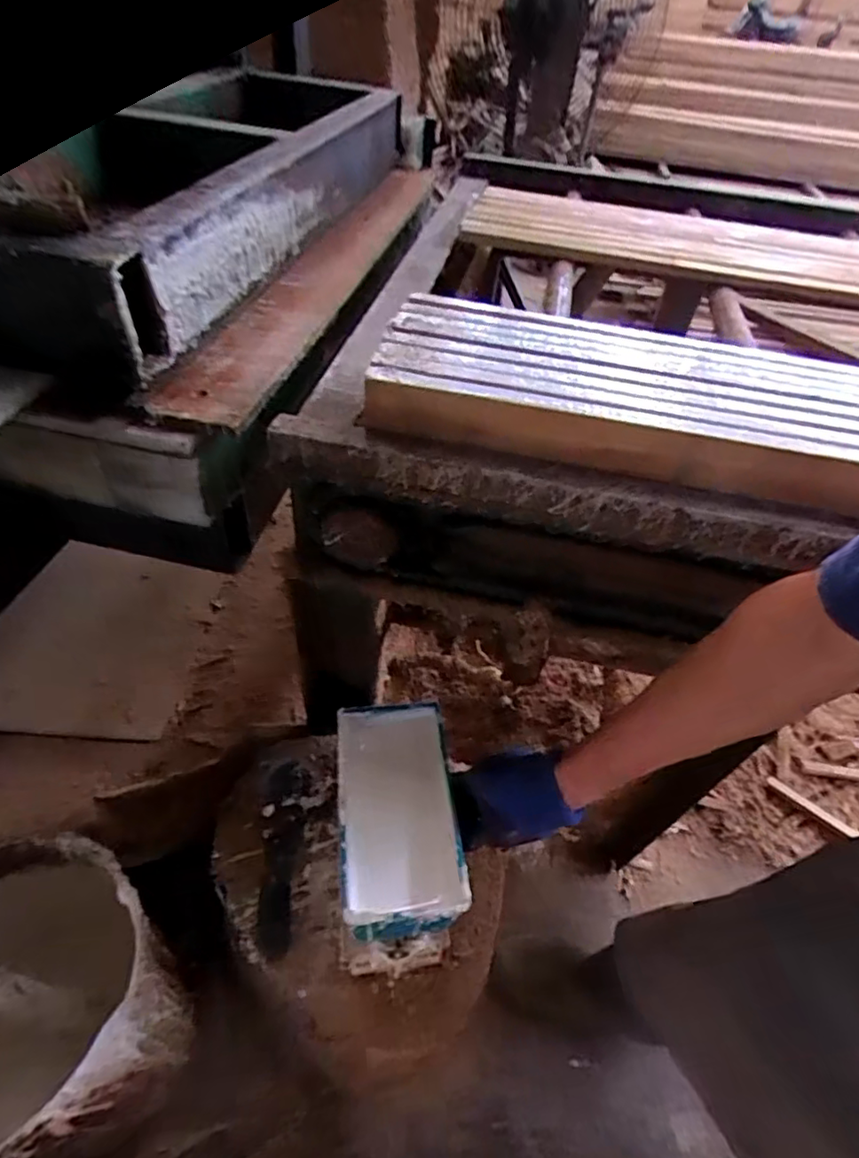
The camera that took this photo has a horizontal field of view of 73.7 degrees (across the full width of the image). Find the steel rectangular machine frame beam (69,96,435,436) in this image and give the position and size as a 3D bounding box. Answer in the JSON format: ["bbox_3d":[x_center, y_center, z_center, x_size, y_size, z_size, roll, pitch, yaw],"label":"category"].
[{"bbox_3d":[-0.132,-0.529,0.845,0.132,0.193,1.034,12,47,5],"label":"steel rectangular machine frame beam"}]

